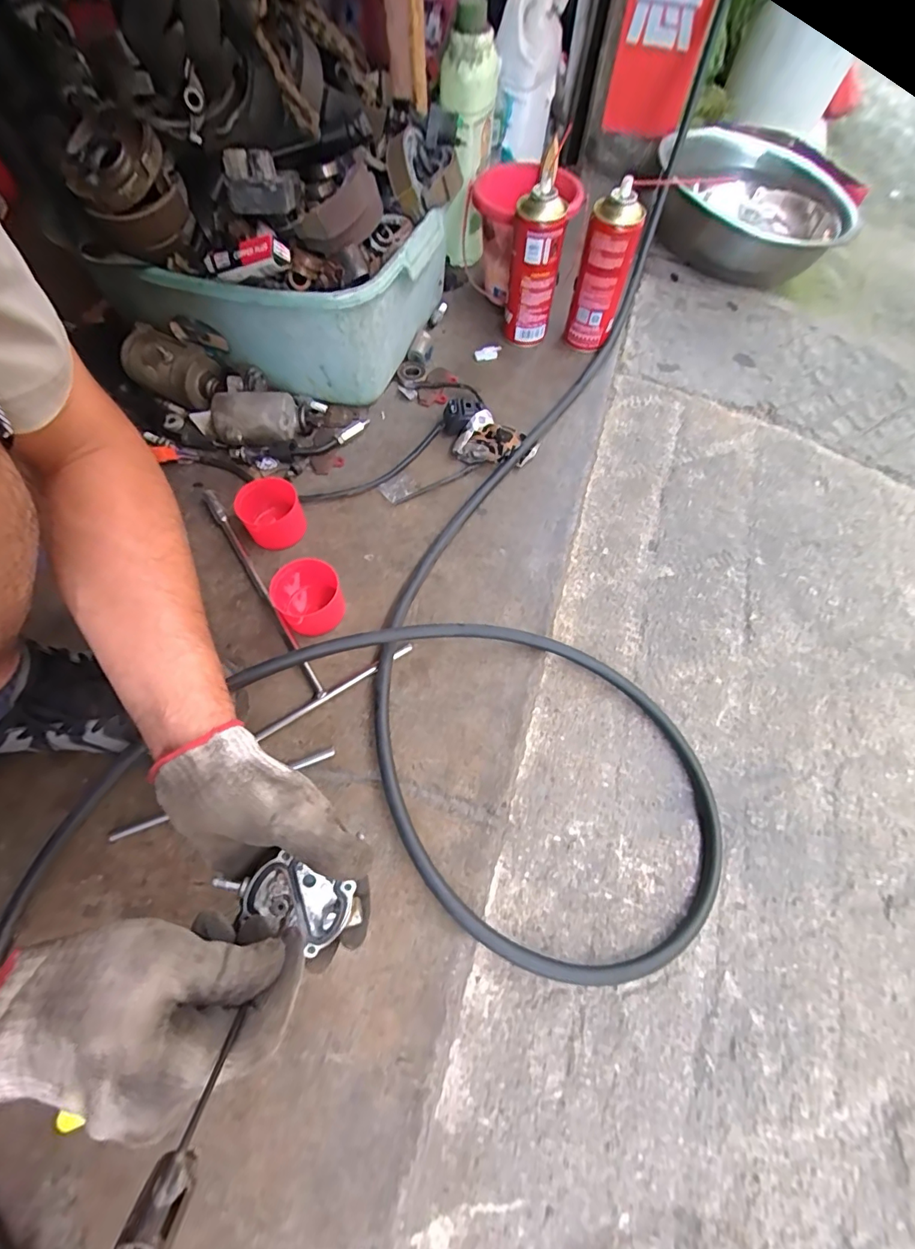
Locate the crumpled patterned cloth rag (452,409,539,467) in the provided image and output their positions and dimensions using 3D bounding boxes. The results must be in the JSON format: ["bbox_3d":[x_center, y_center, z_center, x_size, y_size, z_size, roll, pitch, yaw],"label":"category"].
[{"bbox_3d":[0.048,-0.226,0.588,0.095,0.031,0.062,19,65,8],"label":"crumpled patterned cloth rag"}]

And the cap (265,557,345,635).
[{"bbox_3d":[-0.154,-0.027,0.482,0.067,0.048,0.058,-11,65,-6],"label":"cap"}]

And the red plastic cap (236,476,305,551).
[{"bbox_3d":[-0.209,-0.125,0.532,0.063,0.042,0.070,-19,66,-10],"label":"red plastic cap"}]

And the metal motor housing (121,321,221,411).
[{"bbox_3d":[-0.358,-0.318,0.599,0.127,0.072,0.065,25,66,11],"label":"metal motor housing"}]

